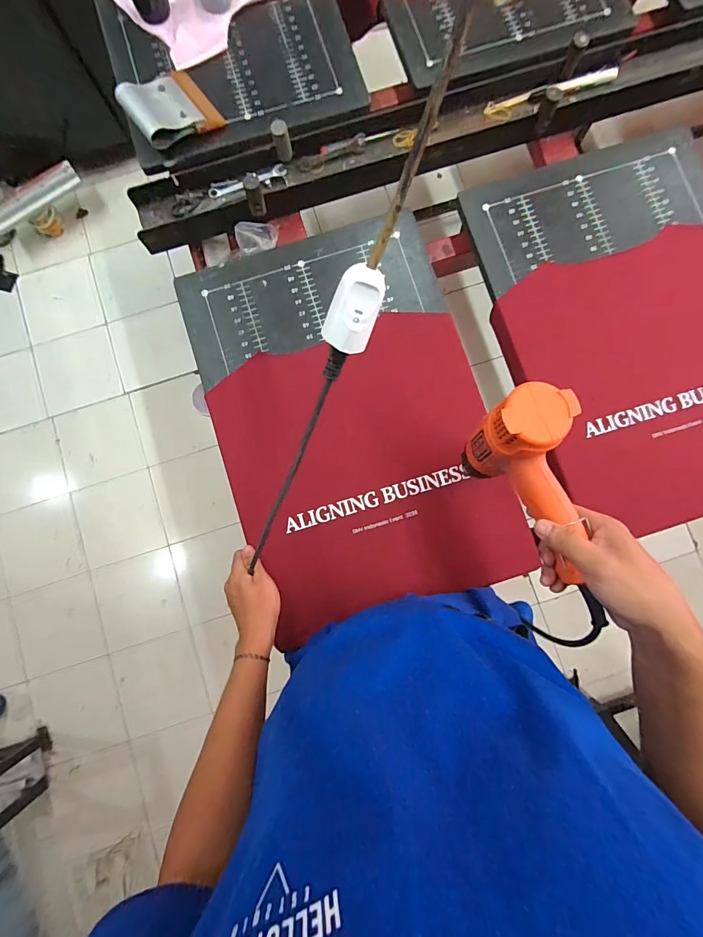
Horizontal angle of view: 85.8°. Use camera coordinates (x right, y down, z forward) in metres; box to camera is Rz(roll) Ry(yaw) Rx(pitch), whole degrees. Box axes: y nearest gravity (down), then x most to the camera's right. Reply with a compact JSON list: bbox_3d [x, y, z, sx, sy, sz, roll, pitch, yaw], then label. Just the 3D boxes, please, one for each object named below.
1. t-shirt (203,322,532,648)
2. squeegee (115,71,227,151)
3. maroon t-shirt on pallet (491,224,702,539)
[{"bbox_3d":[0.019,0.000,0.571,0.393,0.041,0.403,-16,84,-1],"label":"t-shirt"},{"bbox_3d":[-0.289,-0.577,0.607,0.126,0.025,0.118,-37,85,-20],"label":"squeegee"},{"bbox_3d":[0.470,-0.144,0.559,0.395,0.033,0.412,-18,84,-1],"label":"maroon t-shirt on pallet"}]

